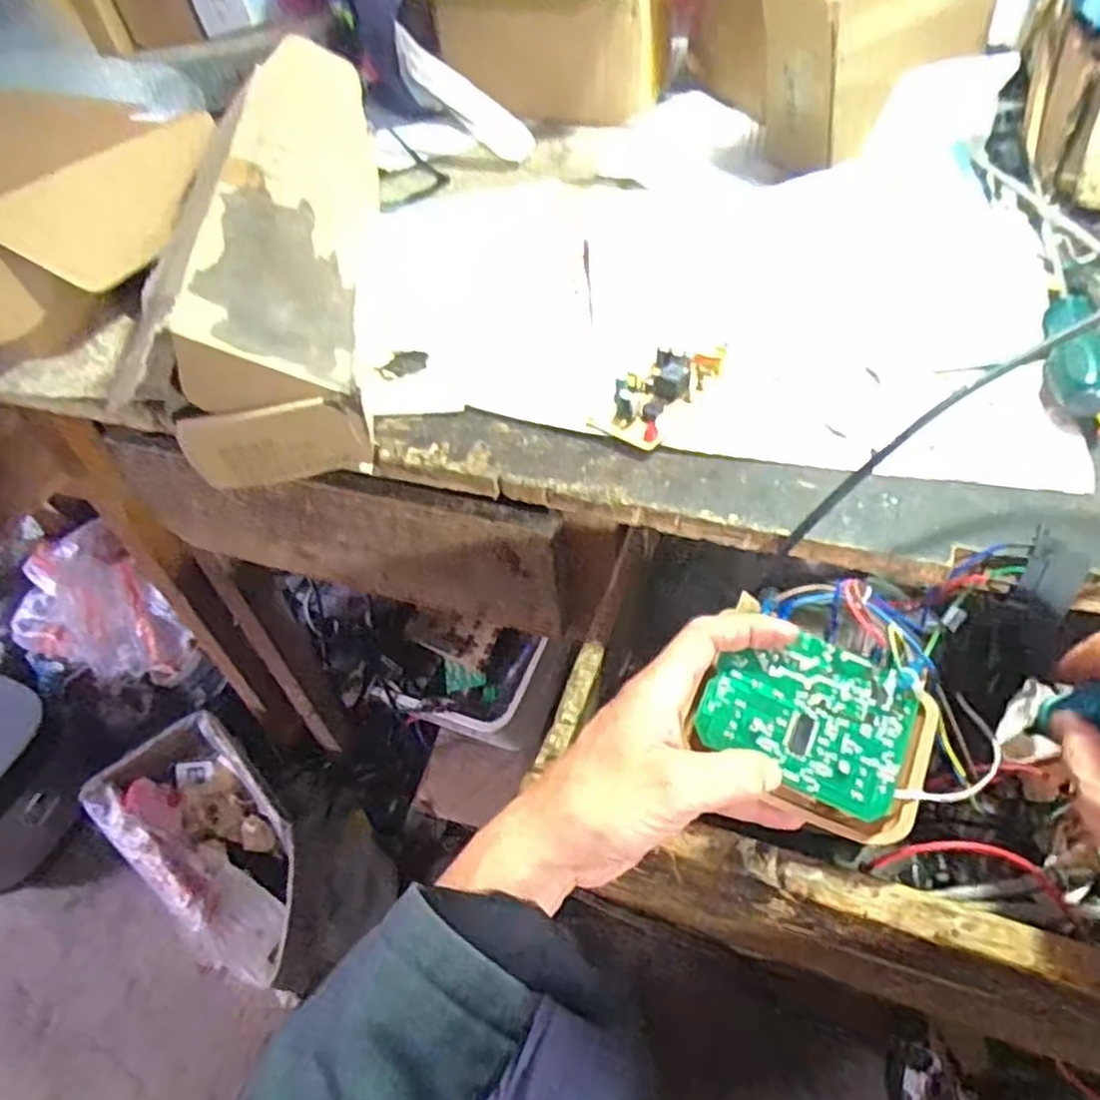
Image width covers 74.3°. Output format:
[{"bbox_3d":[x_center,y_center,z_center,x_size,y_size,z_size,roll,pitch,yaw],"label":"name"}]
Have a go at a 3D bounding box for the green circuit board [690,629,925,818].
[{"bbox_3d":[0.127,0.079,0.356,0.095,0.004,0.073,22,67,10],"label":"green circuit board"}]

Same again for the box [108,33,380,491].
[{"bbox_3d":[-0.197,-0.228,0.529,0.116,0.100,0.427,-8,50,-3],"label":"box"}]

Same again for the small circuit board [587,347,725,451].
[{"bbox_3d":[0.070,-0.101,0.454,0.043,0.023,0.093,30,58,25],"label":"small circuit board"}]

